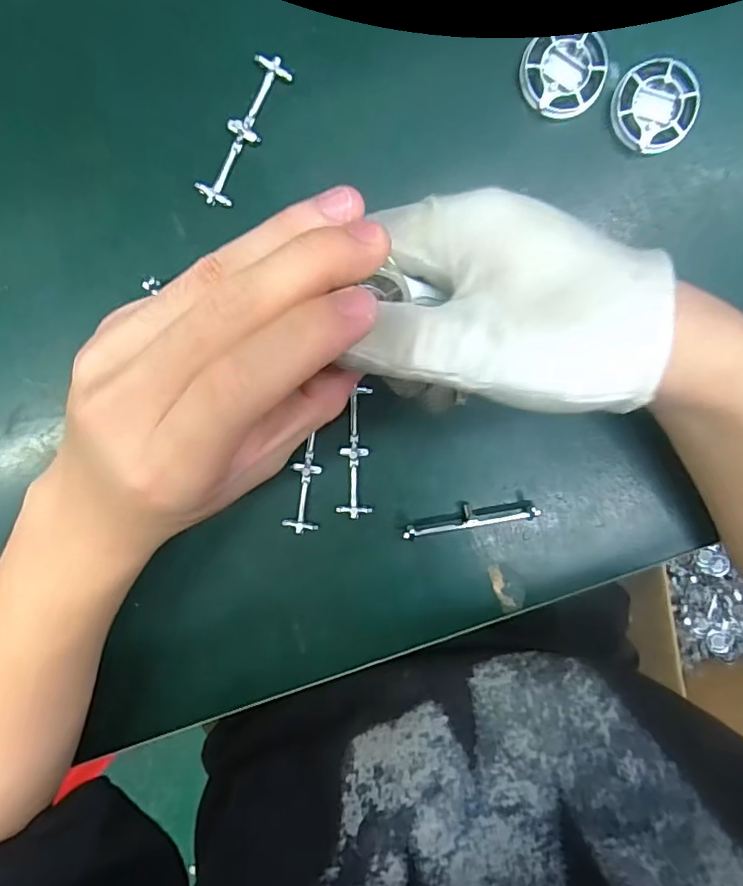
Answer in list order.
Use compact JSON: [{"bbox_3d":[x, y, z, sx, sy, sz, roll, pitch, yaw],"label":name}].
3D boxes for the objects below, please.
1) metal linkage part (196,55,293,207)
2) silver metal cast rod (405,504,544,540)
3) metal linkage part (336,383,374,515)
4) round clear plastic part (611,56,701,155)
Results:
[{"bbox_3d":[-0.062,-0.150,0.259,0.017,0.004,0.071,29,98,-3],"label":"metal linkage part"},{"bbox_3d":[0.055,0.040,0.290,0.075,0.012,0.011,-7,98,-1],"label":"silver metal cast rod"},{"bbox_3d":[-0.007,0.006,0.285,0.017,0.010,0.069,4,98,0],"label":"metal linkage part"},{"bbox_3d":[0.134,-0.159,0.258,0.039,0.011,0.038,0,98,1],"label":"round clear plastic part"}]

